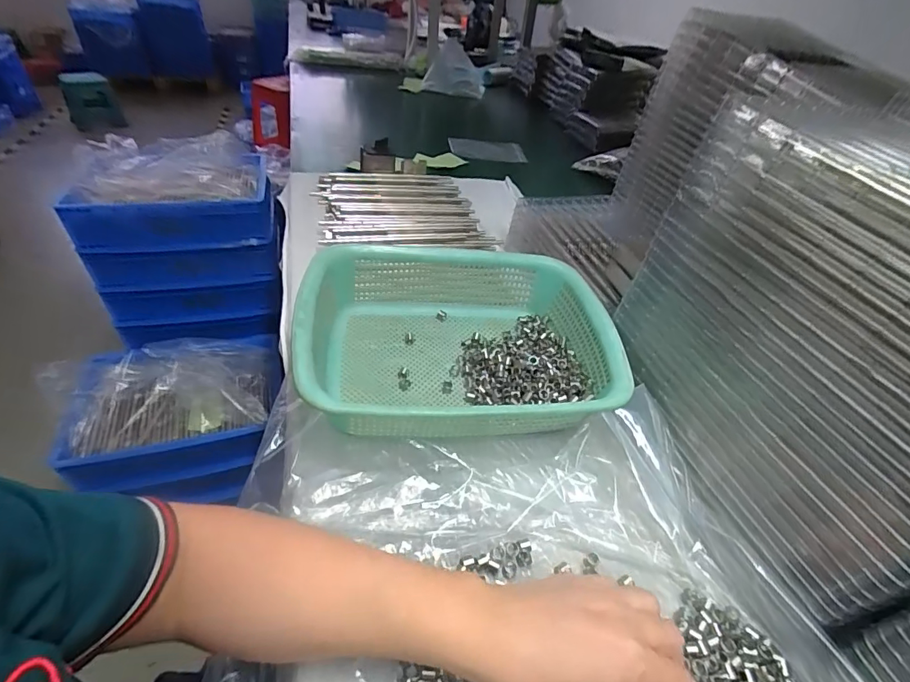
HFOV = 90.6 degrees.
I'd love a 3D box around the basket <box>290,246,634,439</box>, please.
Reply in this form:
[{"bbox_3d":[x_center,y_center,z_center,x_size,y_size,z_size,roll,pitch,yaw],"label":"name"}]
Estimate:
[{"bbox_3d":[0.006,-0.002,0.449,0.296,0.073,0.218,-1,42,-10],"label":"basket"}]

